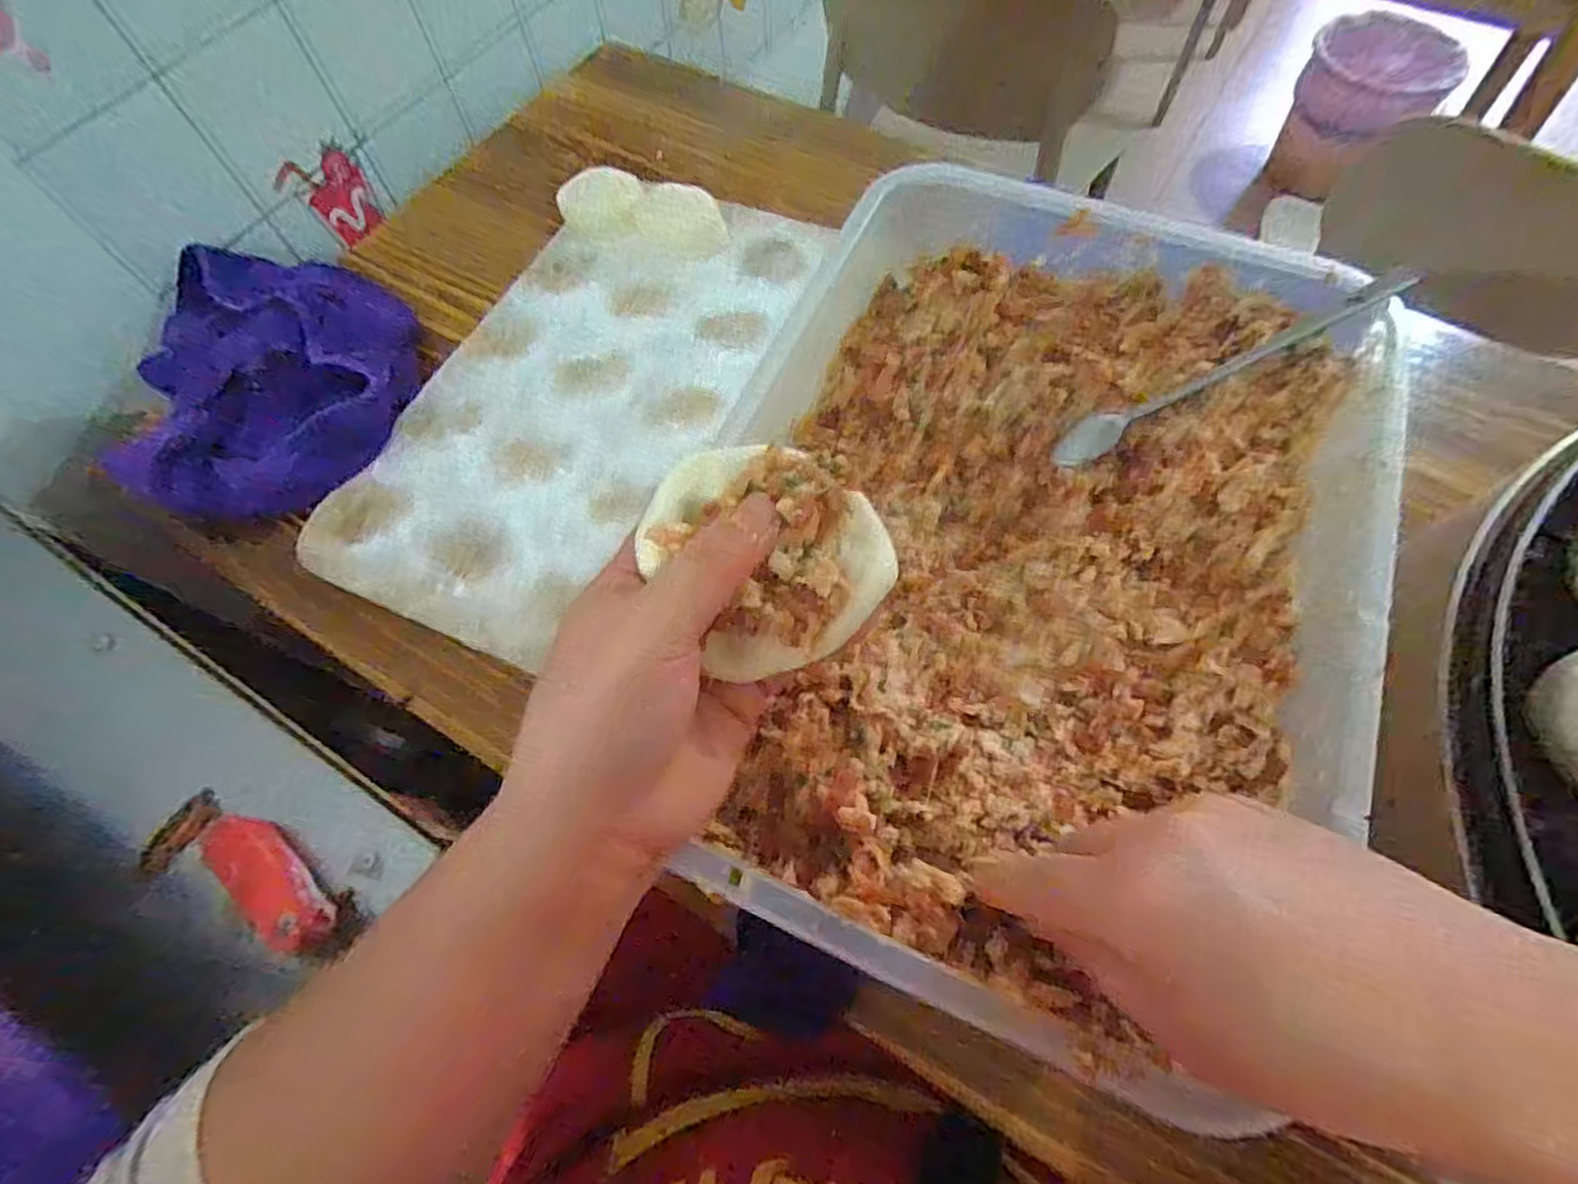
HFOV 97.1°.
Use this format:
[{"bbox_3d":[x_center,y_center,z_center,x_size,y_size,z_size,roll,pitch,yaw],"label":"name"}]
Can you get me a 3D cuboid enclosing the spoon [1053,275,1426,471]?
[{"bbox_3d":[0.212,-0.107,0.340,0.171,0.008,0.019,-27,66,9],"label":"spoon"}]

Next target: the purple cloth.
[{"bbox_3d":[-0.348,-0.148,0.462,0.174,0.060,0.203,-7,66,-1],"label":"purple cloth"}]

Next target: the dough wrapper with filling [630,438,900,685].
[{"bbox_3d":[-0.008,-0.010,0.222,0.079,0.035,0.067,9,66,6],"label":"dough wrapper with filling"}]

